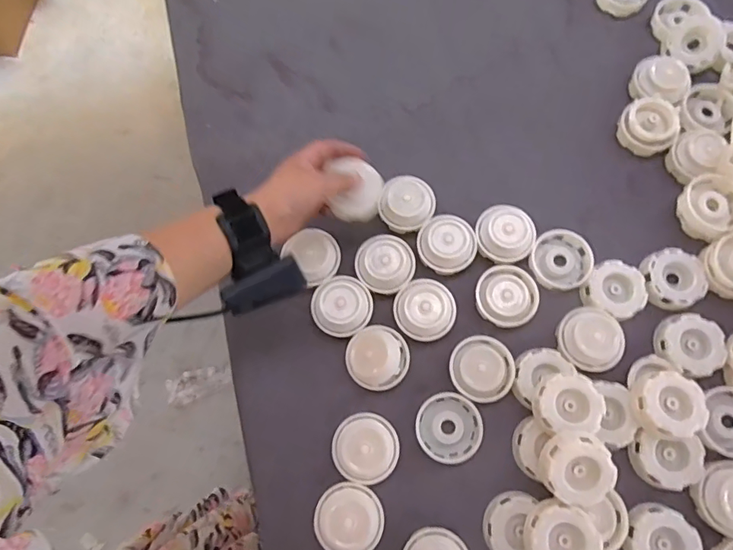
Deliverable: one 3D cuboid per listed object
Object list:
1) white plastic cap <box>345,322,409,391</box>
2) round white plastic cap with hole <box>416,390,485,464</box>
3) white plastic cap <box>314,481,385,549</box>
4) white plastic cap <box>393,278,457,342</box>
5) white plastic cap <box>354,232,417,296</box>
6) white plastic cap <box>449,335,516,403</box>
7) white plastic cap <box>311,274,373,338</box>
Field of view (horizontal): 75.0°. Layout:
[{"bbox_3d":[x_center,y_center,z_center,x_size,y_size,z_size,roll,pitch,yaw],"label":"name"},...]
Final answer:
[{"bbox_3d":[0.012,0.086,0.507,0.065,0.047,0.067,-1,72,3],"label":"white plastic cap"},{"bbox_3d":[0.086,0.158,0.494,0.065,0.013,0.068,-1,72,3],"label":"round white plastic cap with hole"},{"bbox_3d":[-0.017,0.236,0.458,0.065,0.031,0.064,-1,72,3],"label":"white plastic cap"},{"bbox_3d":[0.064,0.039,0.528,0.064,0.039,0.065,-1,72,3],"label":"white plastic cap"},{"bbox_3d":[0.021,-0.014,0.541,0.064,0.025,0.064,-1,72,3],"label":"white plastic cap"},{"bbox_3d":[0.123,0.101,0.513,0.066,0.023,0.070,-1,72,3],"label":"white plastic cap"},{"bbox_3d":[-0.027,0.031,0.528,0.065,0.022,0.071,-1,72,3],"label":"white plastic cap"}]

